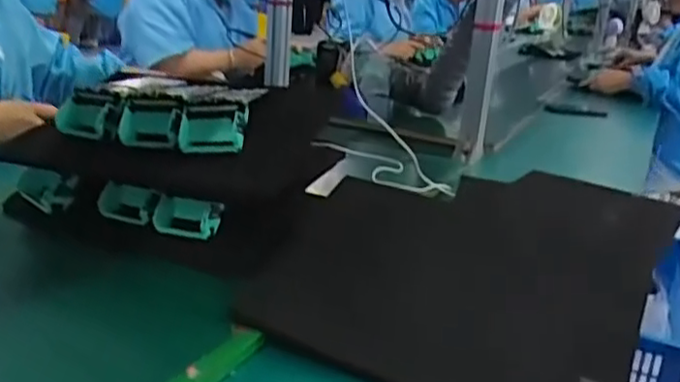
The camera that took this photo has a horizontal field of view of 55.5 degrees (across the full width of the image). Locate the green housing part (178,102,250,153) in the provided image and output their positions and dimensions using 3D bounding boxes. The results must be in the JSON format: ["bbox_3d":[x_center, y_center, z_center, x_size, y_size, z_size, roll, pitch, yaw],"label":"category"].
[{"bbox_3d":[-0.133,-0.068,0.699,0.072,0.053,0.025,4,0,11],"label":"green housing part"}]

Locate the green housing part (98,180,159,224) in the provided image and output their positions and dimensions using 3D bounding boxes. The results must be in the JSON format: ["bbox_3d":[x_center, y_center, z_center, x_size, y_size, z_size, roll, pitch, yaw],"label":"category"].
[{"bbox_3d":[-0.240,0.013,0.730,0.070,0.040,0.021,11,22,19],"label":"green housing part"}]

